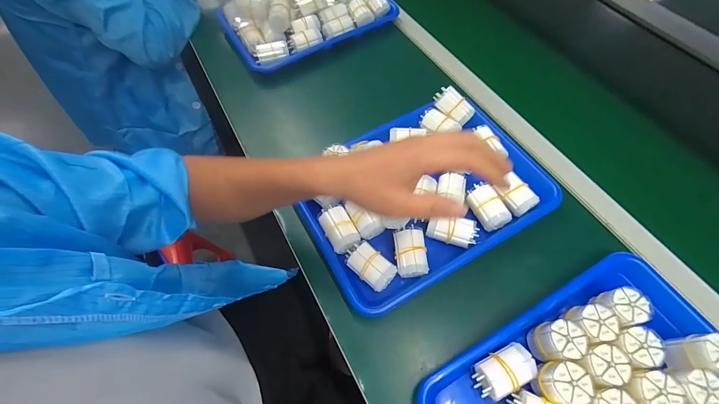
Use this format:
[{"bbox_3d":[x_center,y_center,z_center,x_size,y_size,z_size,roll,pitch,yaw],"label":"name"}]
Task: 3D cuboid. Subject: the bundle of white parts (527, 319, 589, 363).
[{"bbox_3d":[0.213,0.154,0.367,0.044,0.059,0.037,-5,61,-1],"label":"bundle of white parts"}]

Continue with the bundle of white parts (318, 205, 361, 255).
[{"bbox_3d":[-0.027,0.037,0.449,0.039,0.030,0.068,-23,62,-11],"label":"bundle of white parts"}]

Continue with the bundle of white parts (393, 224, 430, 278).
[{"bbox_3d":[0.065,0.065,0.431,0.038,0.038,0.059,-6,61,-1],"label":"bundle of white parts"}]

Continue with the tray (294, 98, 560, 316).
[{"bbox_3d":[0.084,-0.018,0.475,0.322,0.040,0.245,-28,64,-13],"label":"tray"}]

